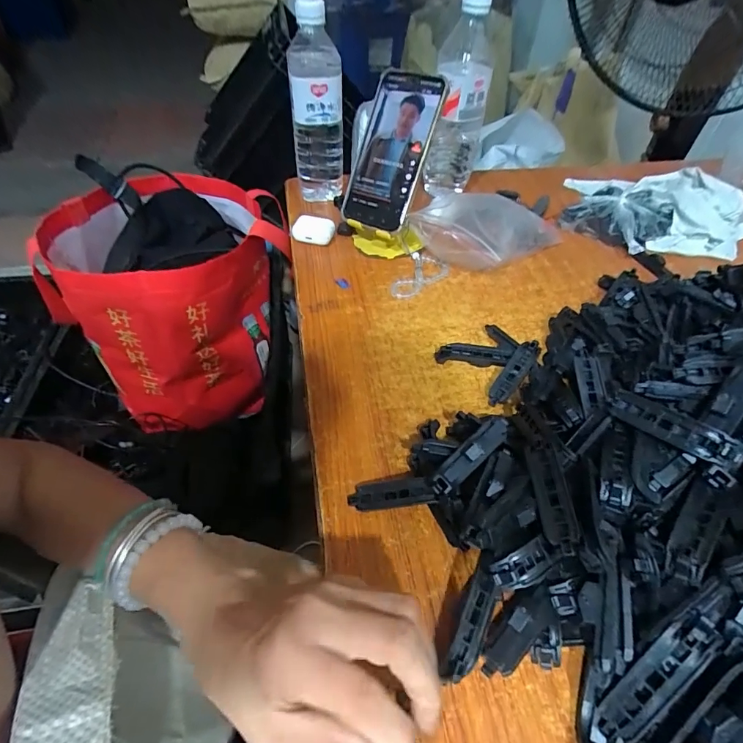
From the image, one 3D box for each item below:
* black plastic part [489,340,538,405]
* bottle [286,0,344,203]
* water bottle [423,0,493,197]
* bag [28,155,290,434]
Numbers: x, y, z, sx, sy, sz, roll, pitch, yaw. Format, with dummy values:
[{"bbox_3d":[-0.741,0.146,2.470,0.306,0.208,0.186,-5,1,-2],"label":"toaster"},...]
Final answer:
[{"bbox_3d":[0.127,0.002,0.376,0.020,0.008,0.070,32,77,27],"label":"black plastic part"},{"bbox_3d":[-0.067,-0.312,0.513,0.064,0.212,0.062,-7,49,-8],"label":"bottle"},{"bbox_3d":[0.114,-0.343,0.547,0.067,0.216,0.062,9,49,5],"label":"water bottle"},{"bbox_3d":[-0.297,-0.114,0.672,0.320,0.288,0.287,-9,50,-10],"label":"bag"}]

